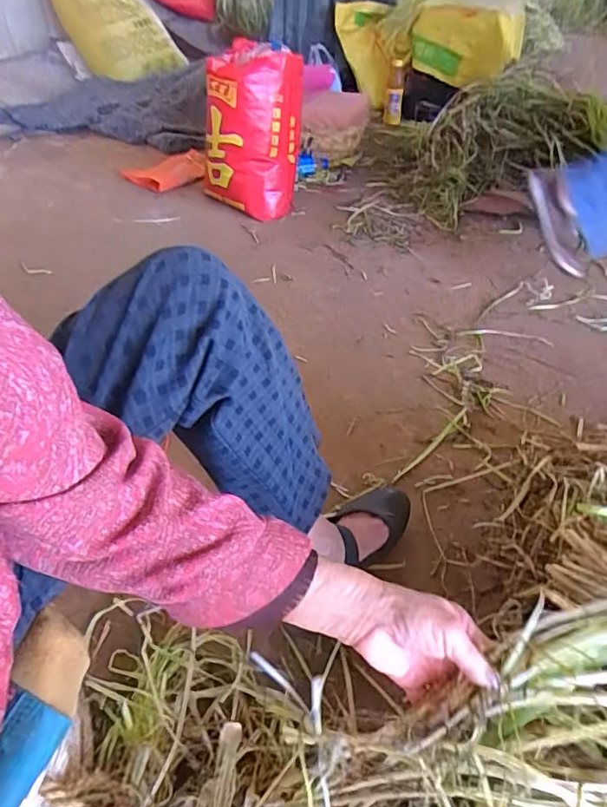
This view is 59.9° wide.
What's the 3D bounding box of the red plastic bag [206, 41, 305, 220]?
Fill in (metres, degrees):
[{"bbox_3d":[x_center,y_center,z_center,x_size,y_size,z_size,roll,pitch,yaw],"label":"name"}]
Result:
[{"bbox_3d":[-0.144,-0.758,1.453,0.282,0.345,0.232,-4,43,-3],"label":"red plastic bag"}]

